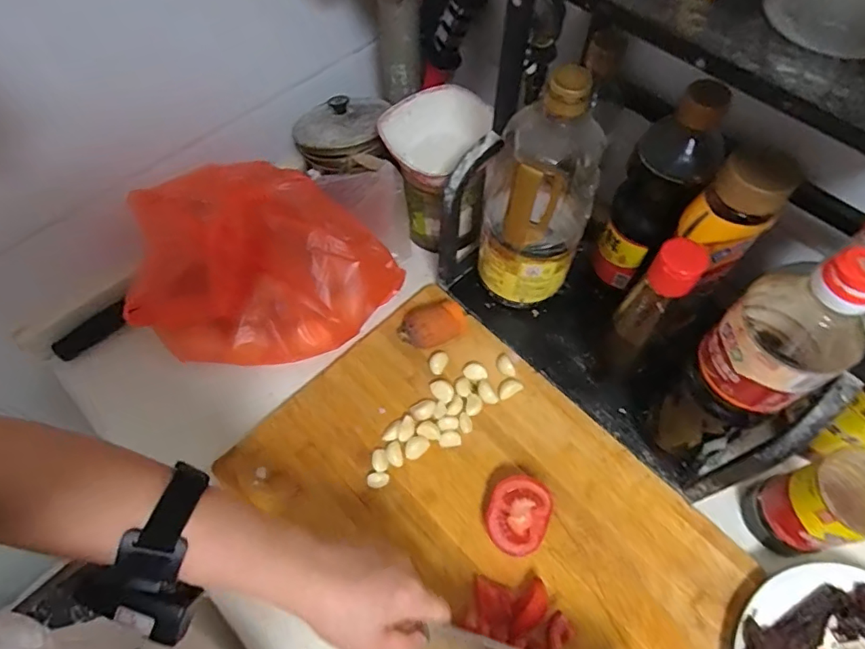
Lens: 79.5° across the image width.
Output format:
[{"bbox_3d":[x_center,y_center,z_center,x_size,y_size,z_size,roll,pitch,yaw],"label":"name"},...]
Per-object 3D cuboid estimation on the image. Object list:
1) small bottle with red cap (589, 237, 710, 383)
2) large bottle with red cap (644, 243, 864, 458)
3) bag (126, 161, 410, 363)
[{"bbox_3d":[0.181,0.000,0.468,0.038,0.206,0.042,36,67,19],"label":"small bottle with red cap"},{"bbox_3d":[0.235,0.041,0.404,0.073,0.278,0.069,-1,63,2],"label":"large bottle with red cap"},{"bbox_3d":[-0.174,-0.062,0.558,0.251,0.125,0.166,-7,61,-3],"label":"bag"}]

